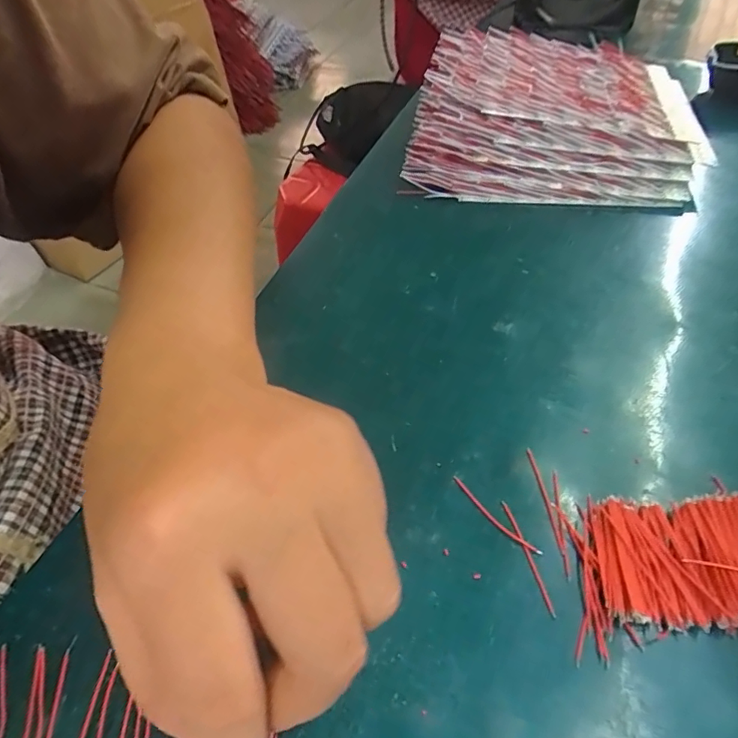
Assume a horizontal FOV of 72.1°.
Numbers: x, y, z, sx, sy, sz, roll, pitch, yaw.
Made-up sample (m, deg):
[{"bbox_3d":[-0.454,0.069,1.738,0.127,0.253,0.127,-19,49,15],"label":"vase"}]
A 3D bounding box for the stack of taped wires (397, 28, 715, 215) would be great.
[{"bbox_3d":[0.130,-0.188,0.369,0.194,0.051,0.167,7,52,10],"label":"stack of taped wires"}]

